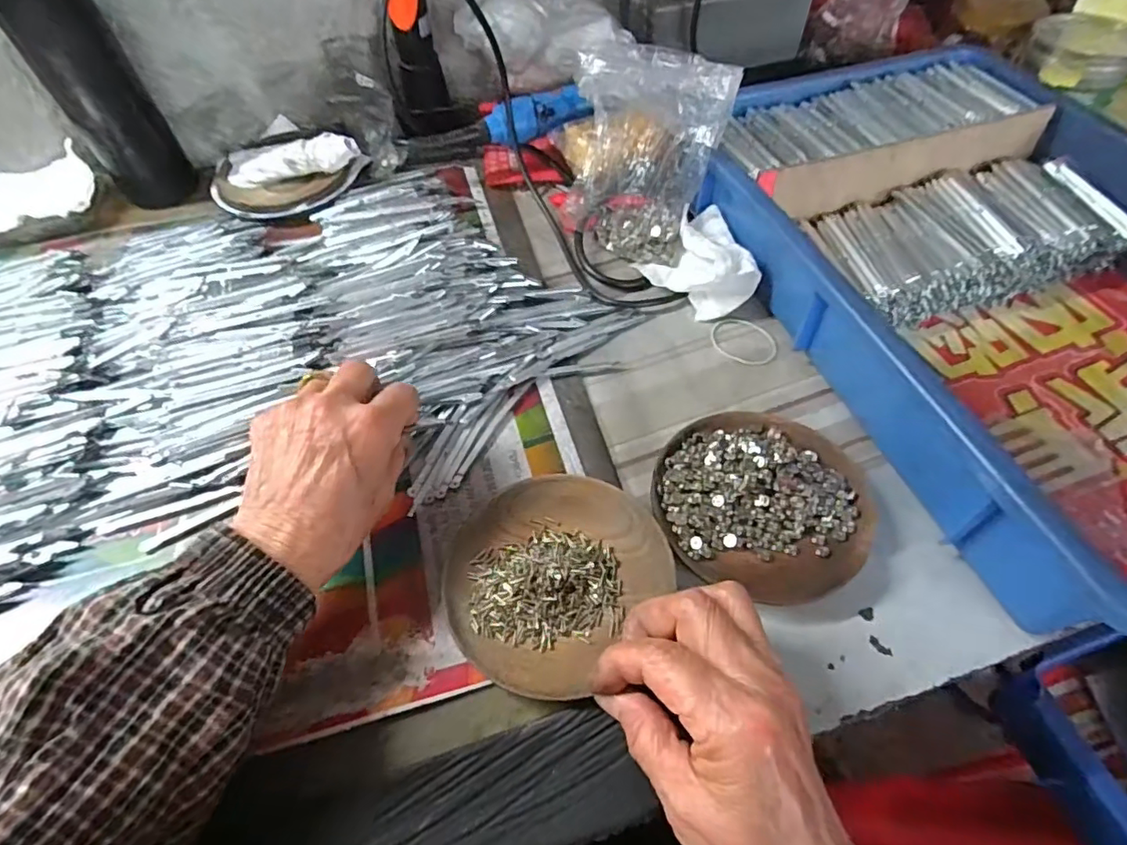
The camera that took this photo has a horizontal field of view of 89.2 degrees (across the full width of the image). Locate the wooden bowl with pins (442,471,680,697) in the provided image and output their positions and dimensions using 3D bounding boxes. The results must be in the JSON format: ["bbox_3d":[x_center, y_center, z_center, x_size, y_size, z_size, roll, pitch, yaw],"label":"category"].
[{"bbox_3d":[-0.007,0.078,0.302,0.103,0.017,0.112,-1,54,1],"label":"wooden bowl with pins"}]

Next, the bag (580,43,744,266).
[{"bbox_3d":[0.059,-0.196,0.429,0.103,0.128,0.069,33,61,23],"label":"bag"}]

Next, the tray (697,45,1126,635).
[{"bbox_3d":[0.290,-0.104,0.385,0.299,0.080,0.425,-15,55,-9],"label":"tray"}]

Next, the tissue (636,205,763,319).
[{"bbox_3d":[0.098,-0.120,0.424,0.064,0.045,0.088,-14,55,-8],"label":"tissue"}]

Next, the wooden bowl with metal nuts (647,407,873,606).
[{"bbox_3d":[0.109,0.041,0.320,0.112,0.025,0.106,-1,54,1],"label":"wooden bowl with metal nuts"}]

